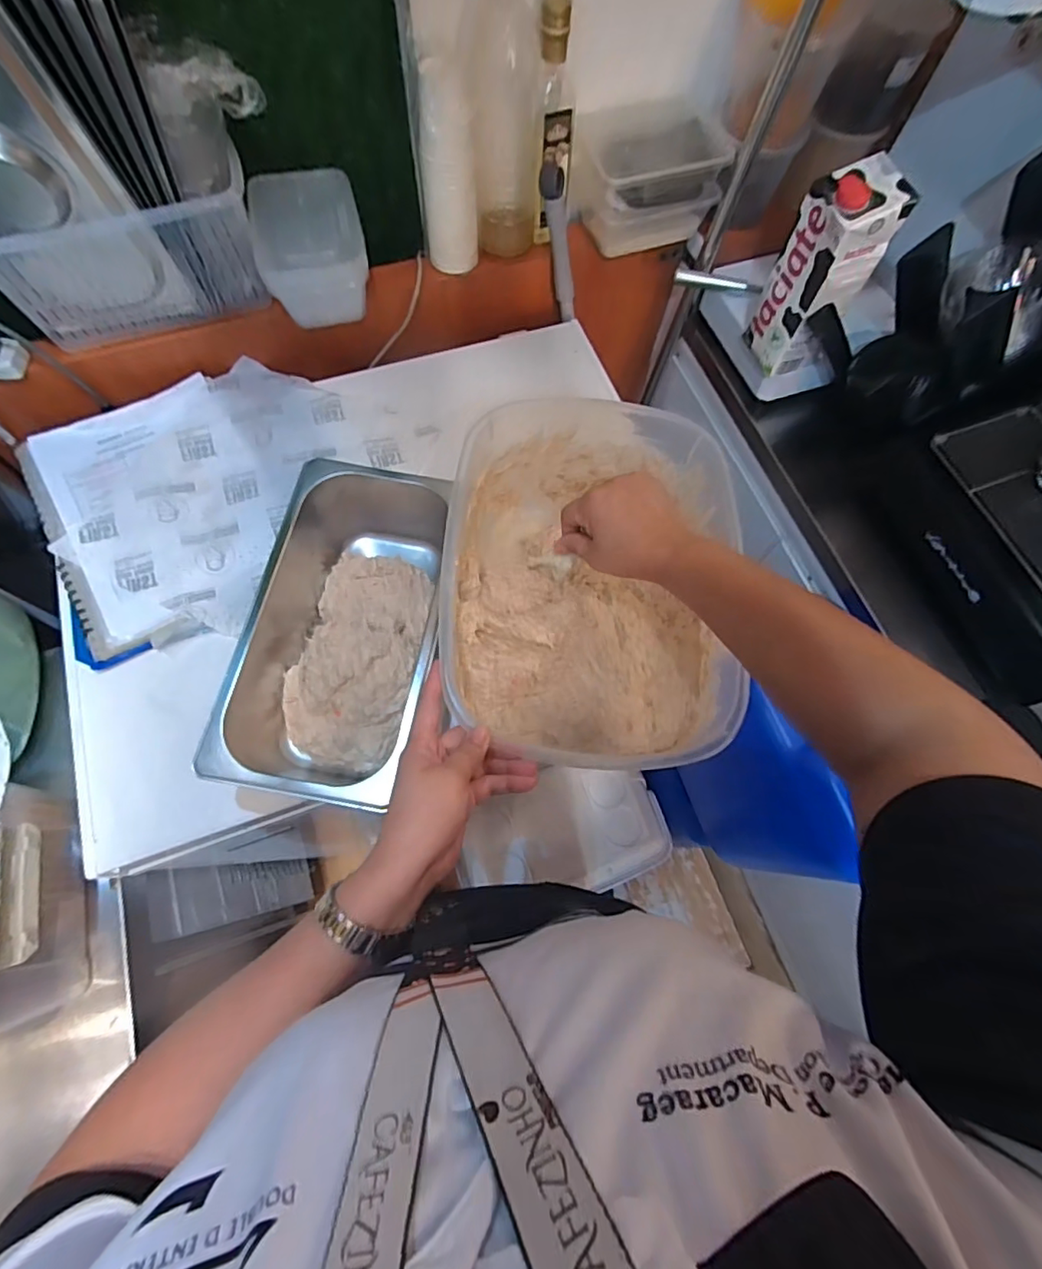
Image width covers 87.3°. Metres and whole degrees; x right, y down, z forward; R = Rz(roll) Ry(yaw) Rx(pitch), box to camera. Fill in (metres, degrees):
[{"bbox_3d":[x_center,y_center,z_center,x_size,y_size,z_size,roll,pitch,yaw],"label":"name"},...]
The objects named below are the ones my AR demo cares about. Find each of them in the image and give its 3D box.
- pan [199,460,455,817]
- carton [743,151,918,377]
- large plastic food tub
[{"bbox_3d":[-0.183,-0.009,0.543,0.152,0.096,0.317,14,69,3],"label":"pan"},{"bbox_3d":[0.337,-0.403,0.620,0.073,0.192,0.082,-18,71,-9],"label":"carton"},{"bbox_3d":[0.060,-0.054,0.541,0.250,0.134,0.331,5,69,0],"label":"large plastic food tub"}]

